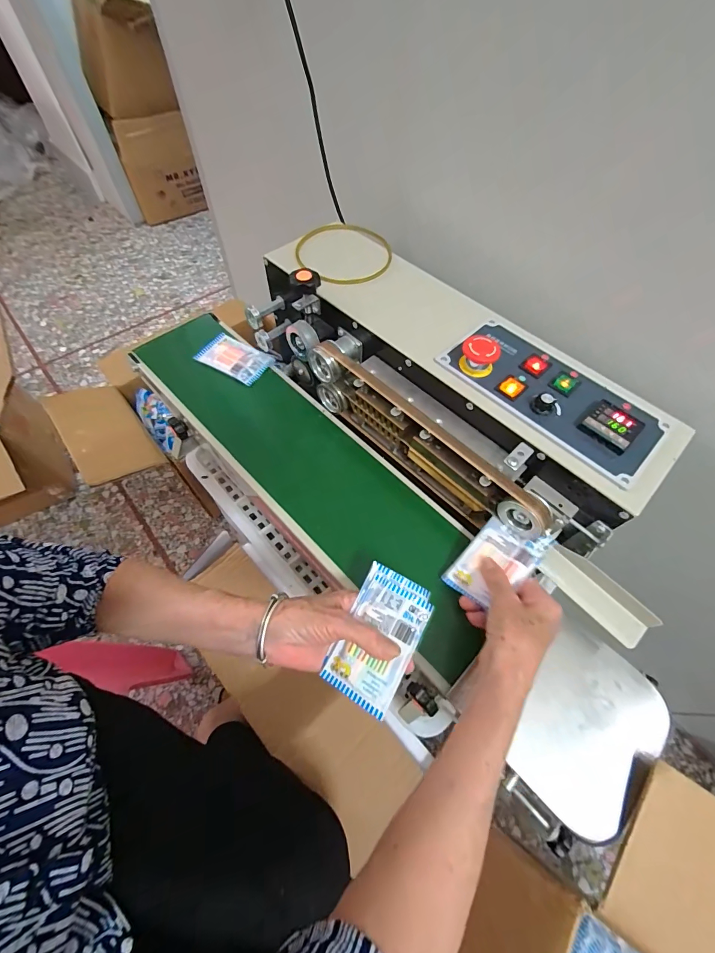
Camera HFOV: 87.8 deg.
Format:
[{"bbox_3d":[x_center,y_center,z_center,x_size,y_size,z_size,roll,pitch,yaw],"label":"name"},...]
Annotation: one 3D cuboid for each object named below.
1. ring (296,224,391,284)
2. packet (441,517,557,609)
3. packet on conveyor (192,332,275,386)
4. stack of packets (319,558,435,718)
[{"bbox_3d":[-0.019,-0.314,0.519,0.132,0.009,0.142,1,59,-1],"label":"ring"},{"bbox_3d":[0.147,0.087,0.390,0.103,0.007,0.063,-45,57,-6],"label":"packet"},{"bbox_3d":[-0.185,-0.181,0.568,0.103,0.016,0.067,25,62,13],"label":"packet on conveyor"},{"bbox_3d":[0.020,0.145,0.338,0.067,0.013,0.112,24,77,21],"label":"stack of packets"}]

